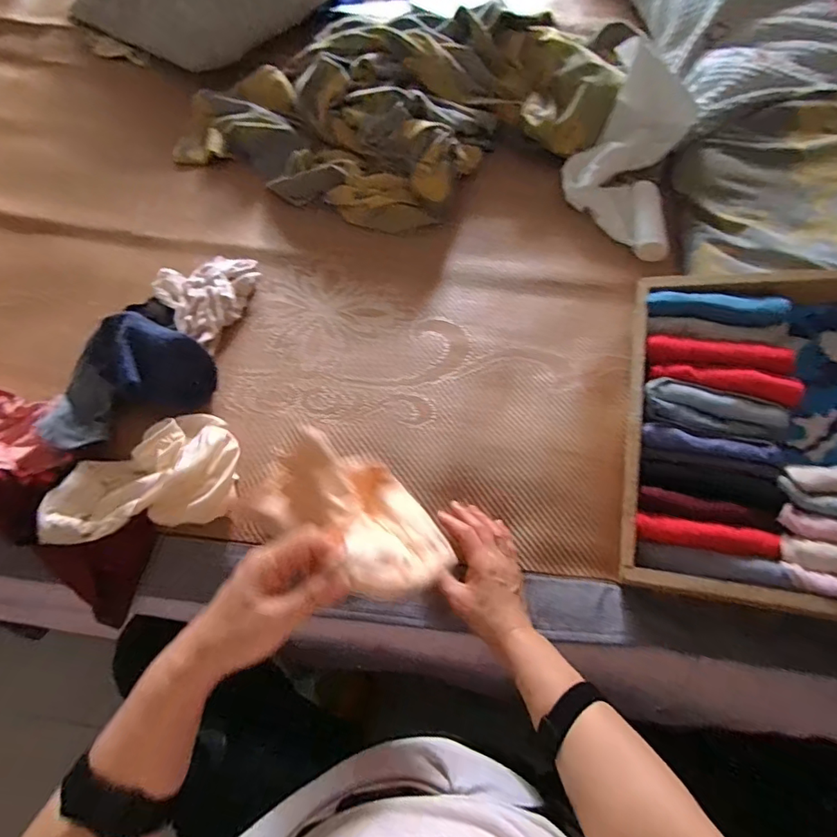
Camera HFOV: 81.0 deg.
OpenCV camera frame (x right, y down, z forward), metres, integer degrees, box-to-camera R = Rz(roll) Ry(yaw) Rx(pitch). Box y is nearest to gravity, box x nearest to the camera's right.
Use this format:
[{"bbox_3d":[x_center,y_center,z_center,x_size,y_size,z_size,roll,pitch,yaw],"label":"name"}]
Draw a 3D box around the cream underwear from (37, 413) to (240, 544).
[{"bbox_3d":[-0.311,0.061,0.560,0.199,0.044,0.128,-8,65,-5],"label":"cream underwear"}]

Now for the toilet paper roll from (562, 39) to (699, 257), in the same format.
[{"bbox_3d":[0.333,-0.416,0.777,0.177,0.067,0.333,12,87,4],"label":"toilet paper roll"}]

